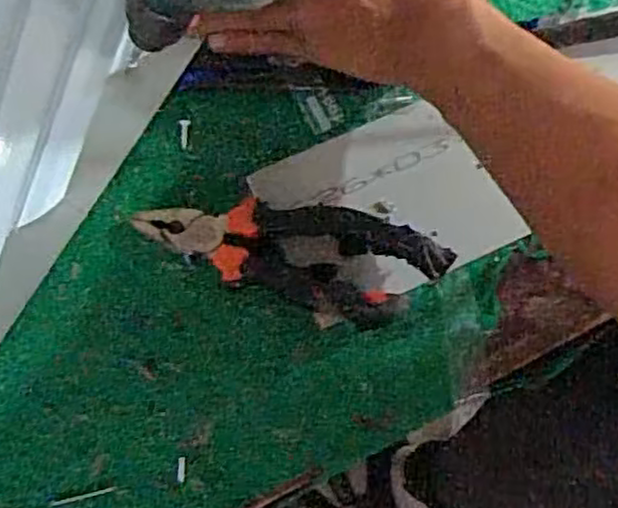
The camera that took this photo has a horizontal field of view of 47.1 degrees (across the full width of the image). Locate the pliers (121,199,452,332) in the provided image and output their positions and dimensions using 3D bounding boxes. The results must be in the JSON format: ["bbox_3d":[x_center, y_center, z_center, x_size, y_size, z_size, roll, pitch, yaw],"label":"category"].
[{"bbox_3d":[-0.012,-0.005,0.396,0.164,0.029,0.057,19,80,2],"label":"pliers"}]

